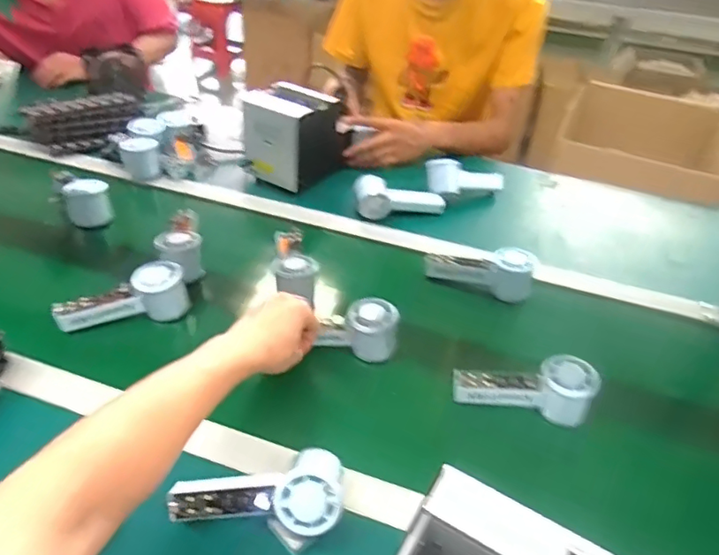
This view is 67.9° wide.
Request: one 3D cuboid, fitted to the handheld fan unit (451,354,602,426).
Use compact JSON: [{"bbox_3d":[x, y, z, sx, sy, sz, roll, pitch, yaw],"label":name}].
[{"bbox_3d":[0.187,0.115,0.614,0.148,0.066,0.061,11,37,8],"label":"handheld fan unit"}]

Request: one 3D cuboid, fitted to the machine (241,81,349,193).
[{"bbox_3d":[-0.119,-0.262,0.985,0.121,0.143,0.141,26,42,26],"label":"machine"}]

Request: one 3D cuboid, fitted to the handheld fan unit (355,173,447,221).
[{"bbox_3d":[0.070,-0.138,0.928,0.154,0.056,0.061,-3,38,-10],"label":"handheld fan unit"}]

